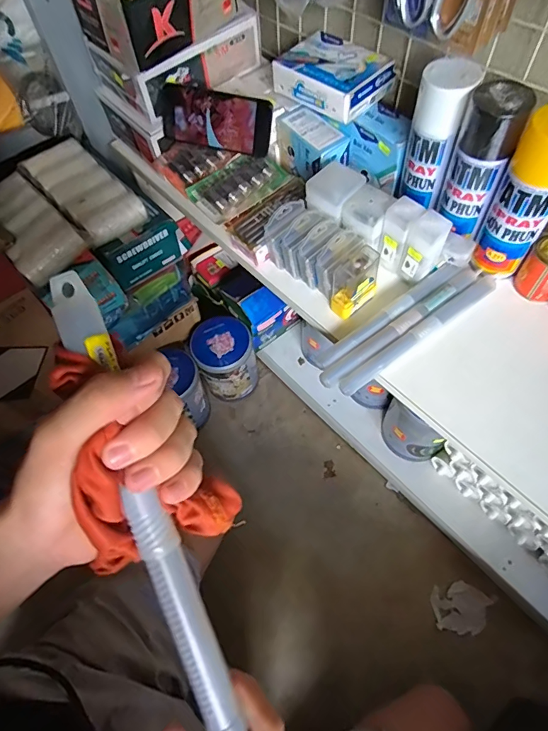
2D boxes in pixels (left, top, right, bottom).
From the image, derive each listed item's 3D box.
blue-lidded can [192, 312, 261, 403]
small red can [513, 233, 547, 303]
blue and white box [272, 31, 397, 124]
[{"bbox_3d":[-0.094,-0.007,0.866,0.109,0.156,0.104,-1,60,2],"label":"blue-lidded can"},{"bbox_3d":[0.343,-0.121,0.539,0.053,0.068,0.050,-1,60,2],"label":"small red can"},{"bbox_3d":[0.085,-0.410,0.618,0.143,0.055,0.104,40,69,23],"label":"blue and white box"}]

